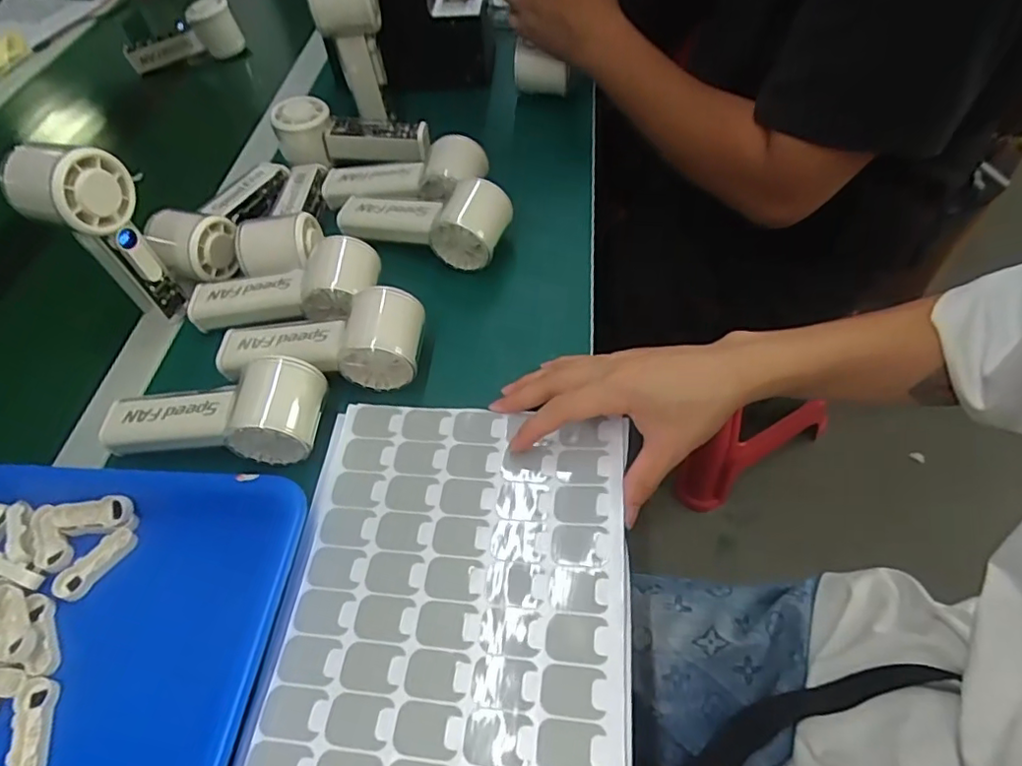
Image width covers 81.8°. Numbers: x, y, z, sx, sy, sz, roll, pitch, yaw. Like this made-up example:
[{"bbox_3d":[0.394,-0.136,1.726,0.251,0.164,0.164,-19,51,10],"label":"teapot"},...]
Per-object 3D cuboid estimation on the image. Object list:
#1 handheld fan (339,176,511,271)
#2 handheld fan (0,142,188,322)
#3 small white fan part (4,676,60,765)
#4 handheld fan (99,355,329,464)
[{"bbox_3d":[-0.079,-0.145,0.520,0.156,0.060,0.061,15,56,15],"label":"handheld fan"},{"bbox_3d":[-0.317,-0.114,0.461,0.081,0.148,0.067,34,63,26],"label":"handheld fan"},{"bbox_3d":[-0.261,0.188,0.321,0.018,0.008,0.051,-17,54,-8],"label":"small white fan part"},{"bbox_3d":[-0.208,0.020,0.408,0.153,0.051,0.058,0,54,5],"label":"handheld fan"}]

